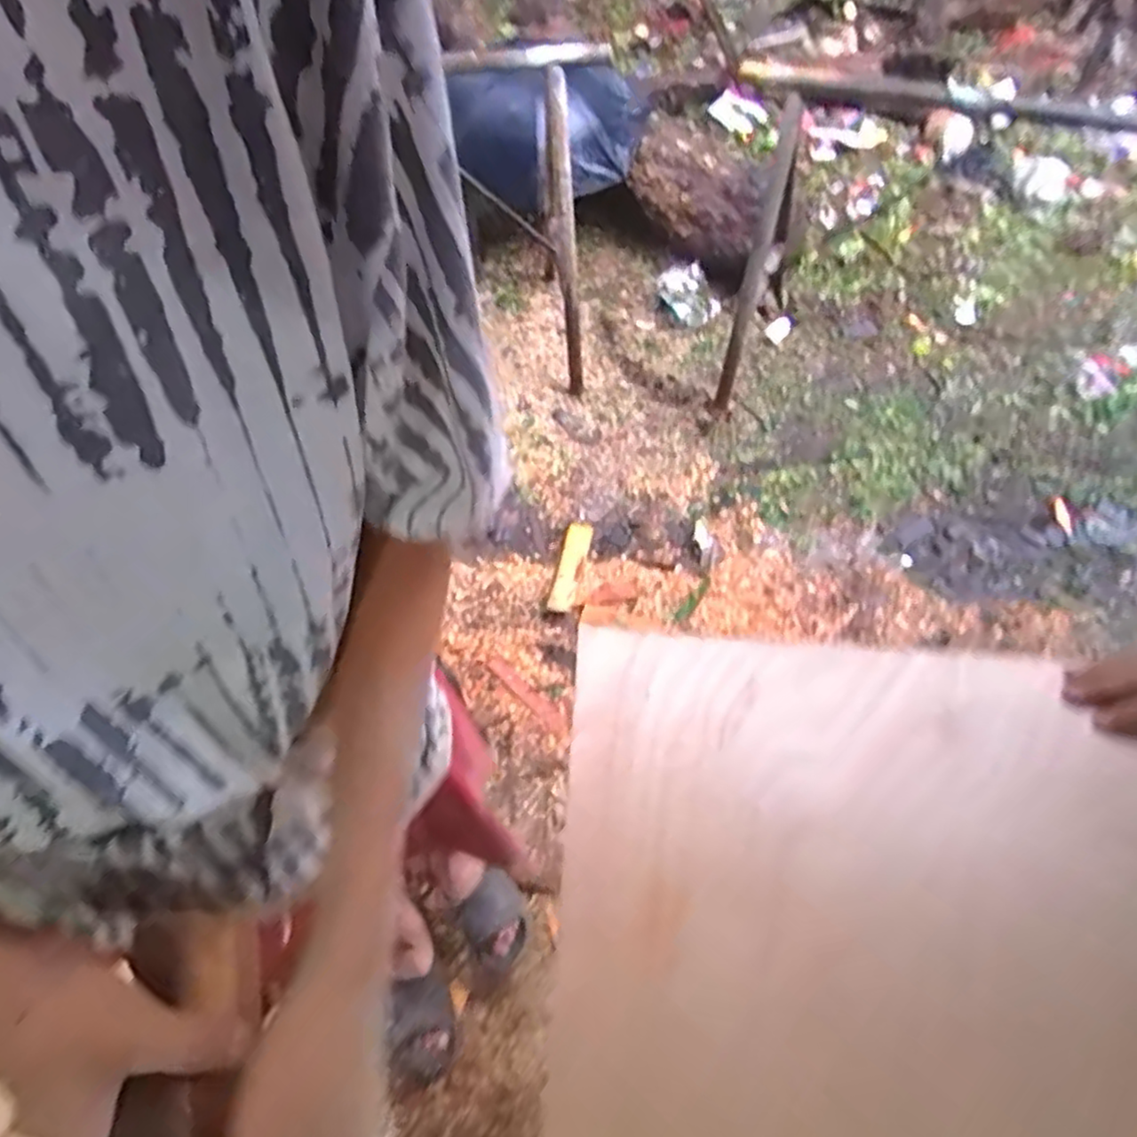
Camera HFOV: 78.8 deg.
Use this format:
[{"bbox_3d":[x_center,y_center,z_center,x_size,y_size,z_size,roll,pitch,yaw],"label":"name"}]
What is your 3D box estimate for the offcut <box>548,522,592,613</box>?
[{"bbox_3d":[0.007,-0.007,1.944,0.070,0.020,0.306,10,56,7],"label":"offcut"}]

